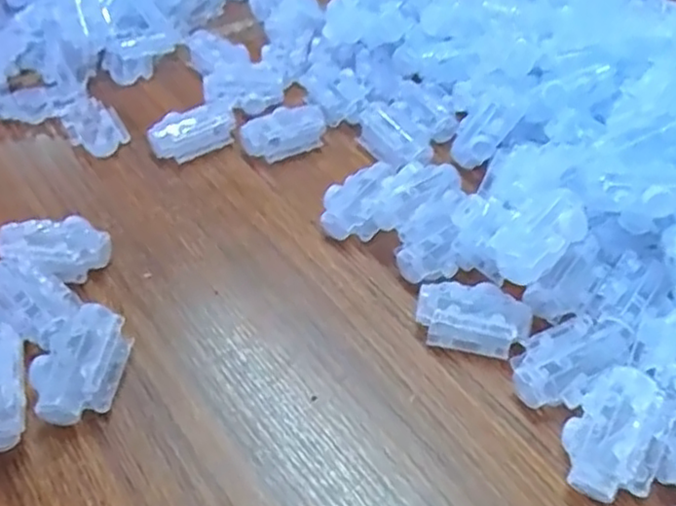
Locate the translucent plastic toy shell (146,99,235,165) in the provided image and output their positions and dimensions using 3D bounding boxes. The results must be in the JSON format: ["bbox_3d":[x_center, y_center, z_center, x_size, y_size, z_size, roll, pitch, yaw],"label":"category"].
[{"bbox_3d":[-0.121,-0.099,0.555,0.074,0.037,0.023,-25,52,-23],"label":"translucent plastic toy shell"}]

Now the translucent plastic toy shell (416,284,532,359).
[{"bbox_3d":[0.086,0.040,0.424,0.068,0.029,0.039,10,47,8],"label":"translucent plastic toy shell"}]

